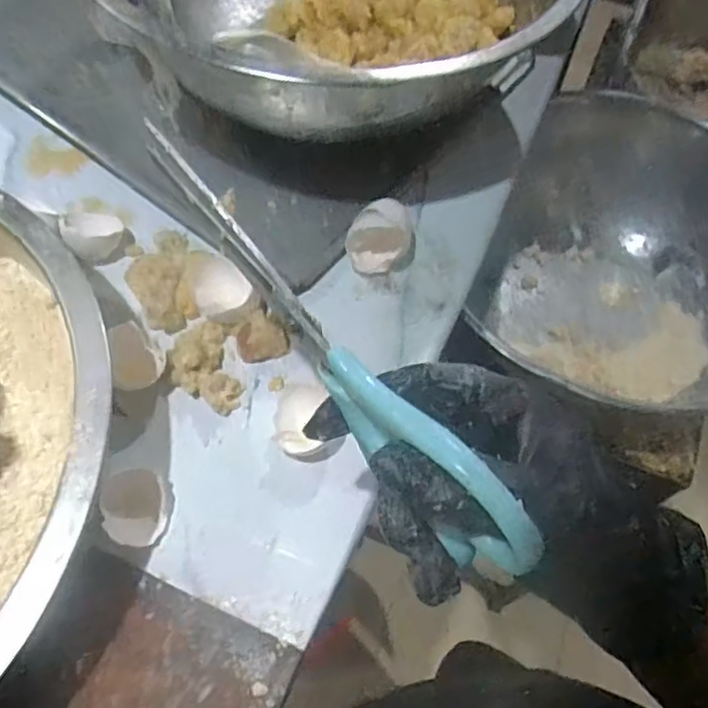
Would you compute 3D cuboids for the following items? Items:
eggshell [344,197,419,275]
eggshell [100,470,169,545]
[{"bbox_3d":[0.020,-0.081,0.444,0.043,0.041,0.038,12,63,4],"label":"eggshell"},{"bbox_3d":[-0.123,0.086,0.363,0.032,0.019,0.038,-2,62,-3],"label":"eggshell"}]

